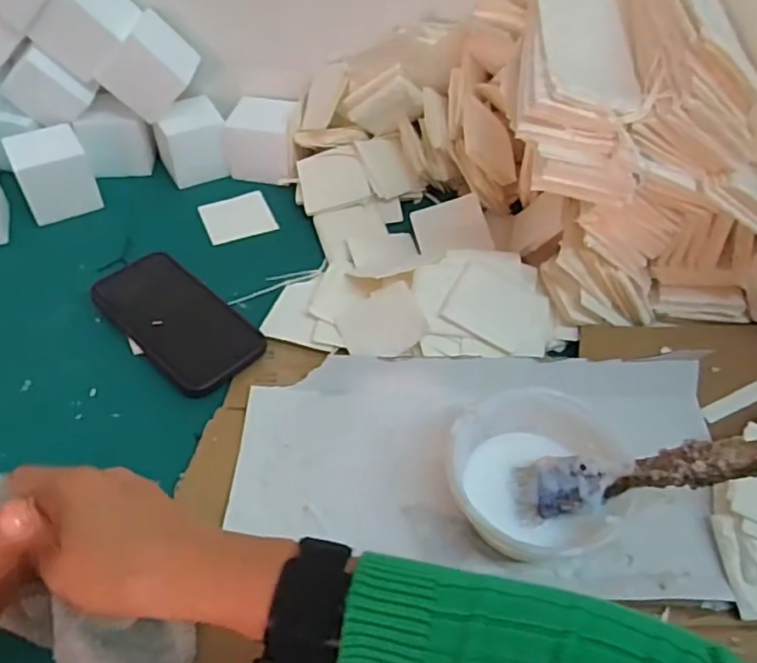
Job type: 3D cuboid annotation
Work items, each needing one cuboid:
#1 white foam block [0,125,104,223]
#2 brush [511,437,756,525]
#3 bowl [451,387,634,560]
[{"bbox_3d":[-0.327,-0.159,0.640,0.069,0.067,0.071,-22,52,-21],"label":"white foam block"},{"bbox_3d":[0.150,0.086,0.373,0.149,0.015,0.039,-19,38,33],"label":"brush"},{"bbox_3d":[0.101,0.096,0.406,0.106,0.062,0.101,1,48,-1],"label":"bowl"}]

